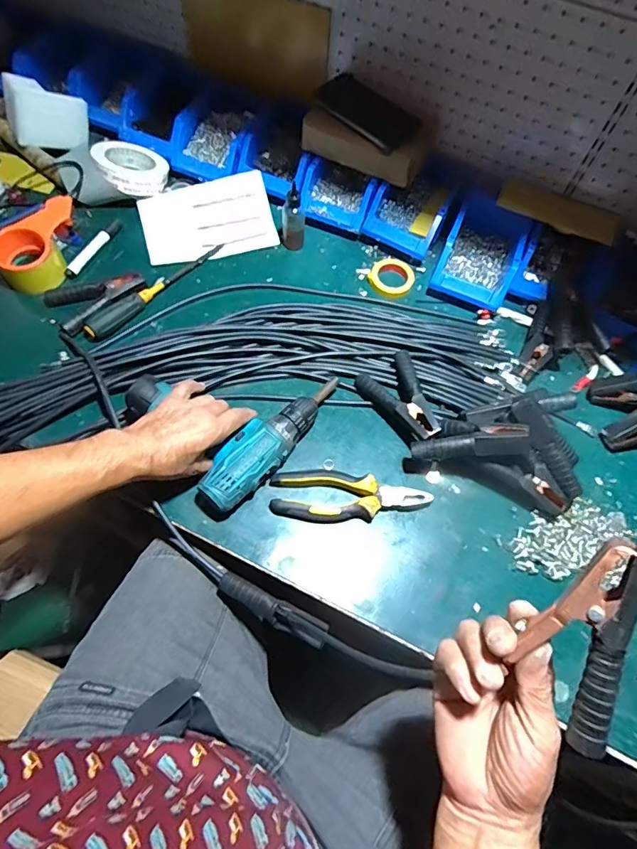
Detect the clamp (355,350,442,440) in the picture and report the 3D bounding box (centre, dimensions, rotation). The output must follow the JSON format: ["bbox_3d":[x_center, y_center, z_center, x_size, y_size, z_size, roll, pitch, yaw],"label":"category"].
[{"bbox_3d":[0.115,-0.033,0.627,0.079,0.044,0.134,-22,68,-14],"label":"clamp"}]

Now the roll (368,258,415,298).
[{"bbox_3d":[0.118,-0.237,0.740,0.069,0.016,0.063,2,64,-4],"label":"roll"}]

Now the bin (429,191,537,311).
[{"bbox_3d":[0.262,-0.280,0.726,0.115,0.050,0.177,22,70,8],"label":"bin"}]

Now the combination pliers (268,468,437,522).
[{"bbox_3d":[0.040,0.090,0.575,0.195,0.028,0.067,5,64,-3],"label":"combination pliers"}]

